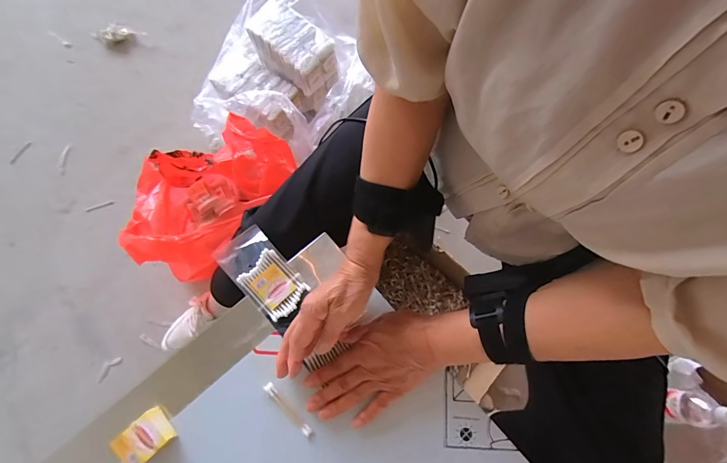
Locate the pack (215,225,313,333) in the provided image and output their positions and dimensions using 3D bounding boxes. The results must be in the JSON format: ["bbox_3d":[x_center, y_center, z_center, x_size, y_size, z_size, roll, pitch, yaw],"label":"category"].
[{"bbox_3d":[-0.126,0.056,0.452,0.066,0.010,0.129,-41,78,-12],"label":"pack"}]

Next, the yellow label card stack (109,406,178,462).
[{"bbox_3d":[-0.239,0.226,0.389,0.053,0.022,0.041,-40,78,-12],"label":"yellow label card stack"}]

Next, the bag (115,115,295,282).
[{"bbox_3d":[-0.342,-0.094,0.807,0.351,0.219,0.267,-35,77,-11],"label":"bag"}]

